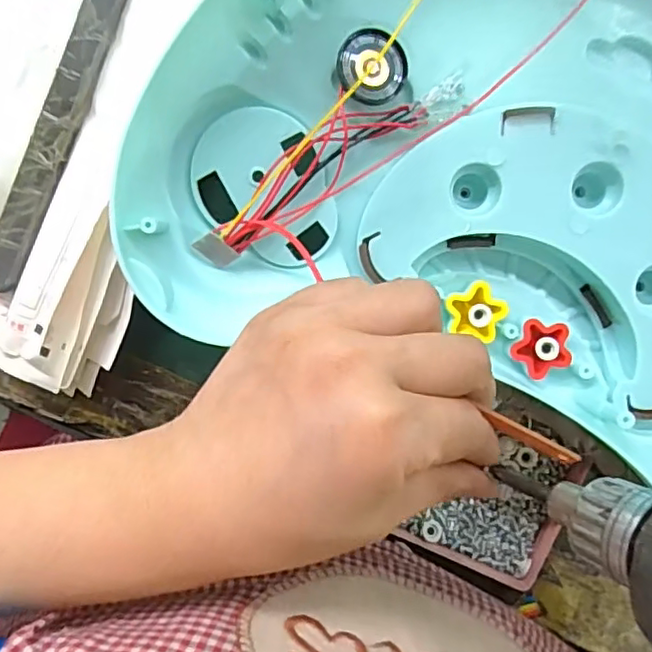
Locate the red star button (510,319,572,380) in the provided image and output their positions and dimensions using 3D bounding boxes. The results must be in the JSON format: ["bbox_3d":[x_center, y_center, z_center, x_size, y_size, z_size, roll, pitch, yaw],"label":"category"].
[{"bbox_3d":[0.097,0.009,0.267,0.025,0.008,0.025,-41,96,1],"label":"red star button"}]

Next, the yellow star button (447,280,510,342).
[{"bbox_3d":[0.066,-0.007,0.265,0.026,0.006,0.024,17,94,-4],"label":"yellow star button"}]

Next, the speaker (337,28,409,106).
[{"bbox_3d":[0.018,-0.101,0.238,0.027,0.007,0.026,2,95,-3],"label":"speaker"}]

